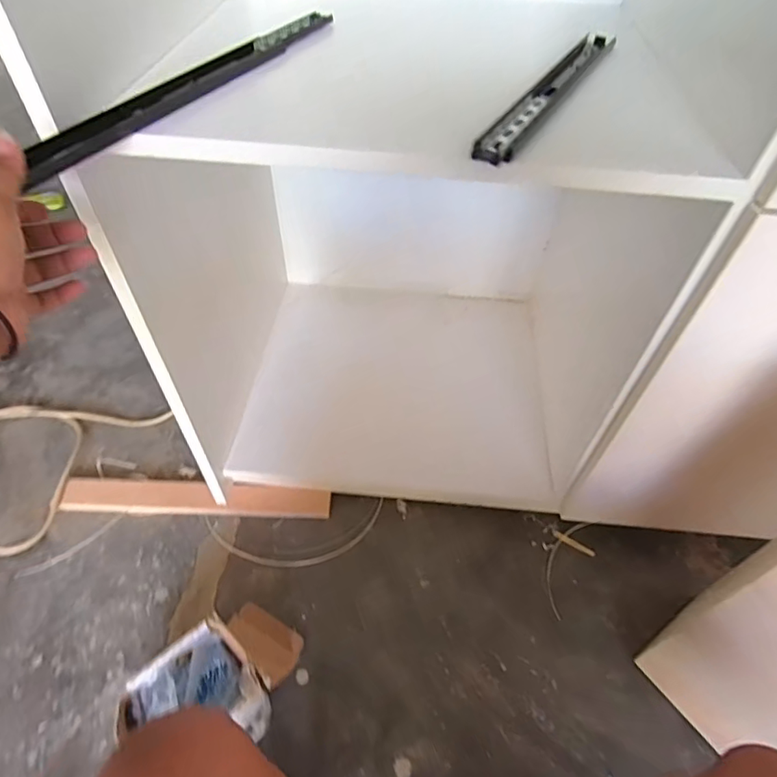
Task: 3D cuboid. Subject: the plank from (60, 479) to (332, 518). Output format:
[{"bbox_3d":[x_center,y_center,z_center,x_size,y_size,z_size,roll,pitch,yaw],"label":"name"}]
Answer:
[{"bbox_3d":[-0.328,0.188,0.877,0.448,0.018,0.064,1,51,-1],"label":"plank"}]

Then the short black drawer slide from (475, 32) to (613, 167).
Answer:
[{"bbox_3d":[0.164,-0.300,0.503,0.039,0.014,0.363,24,54,17],"label":"short black drawer slide"}]

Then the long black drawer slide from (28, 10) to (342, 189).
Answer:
[{"bbox_3d":[-0.181,-0.310,0.505,0.039,0.019,0.426,22,54,16],"label":"long black drawer slide"}]

